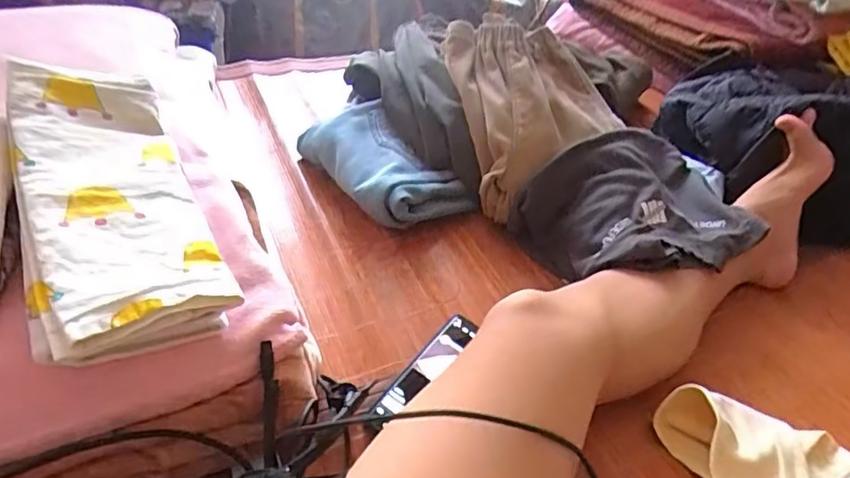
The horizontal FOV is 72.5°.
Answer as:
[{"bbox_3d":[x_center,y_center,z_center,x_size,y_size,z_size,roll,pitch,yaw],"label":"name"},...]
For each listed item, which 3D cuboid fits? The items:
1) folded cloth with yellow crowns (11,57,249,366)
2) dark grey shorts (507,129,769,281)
[{"bbox_3d":[-0.264,-0.038,0.490,0.135,0.056,0.308,-7,49,-34],"label":"folded cloth with yellow crowns"},{"bbox_3d":[0.278,-0.029,0.741,0.281,0.110,0.207,-18,46,-27],"label":"dark grey shorts"}]

